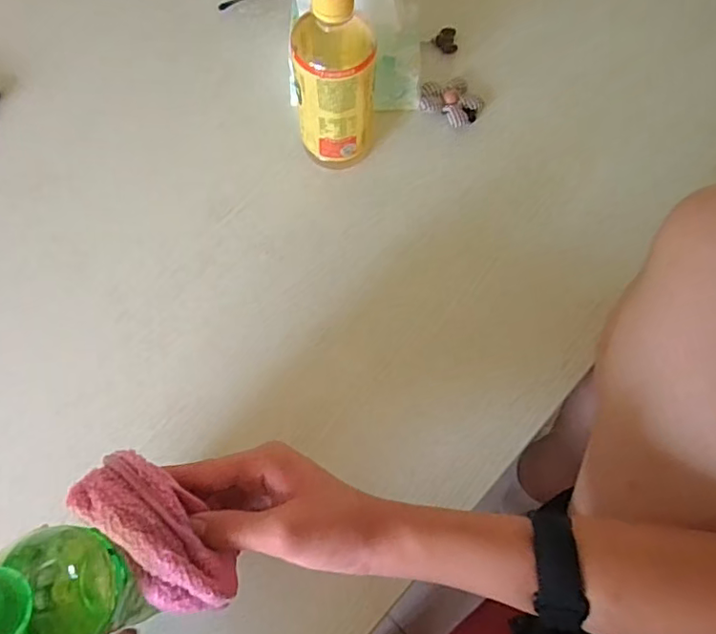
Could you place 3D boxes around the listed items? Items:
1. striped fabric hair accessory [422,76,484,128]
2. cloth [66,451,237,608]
[{"bbox_3d":[0.093,-0.215,0.547,0.058,0.011,0.057,0,73,-1],"label":"striped fabric hair accessory"},{"bbox_3d":[-0.107,0.120,0.295,0.047,0.026,0.100,-41,92,-12],"label":"cloth"}]

